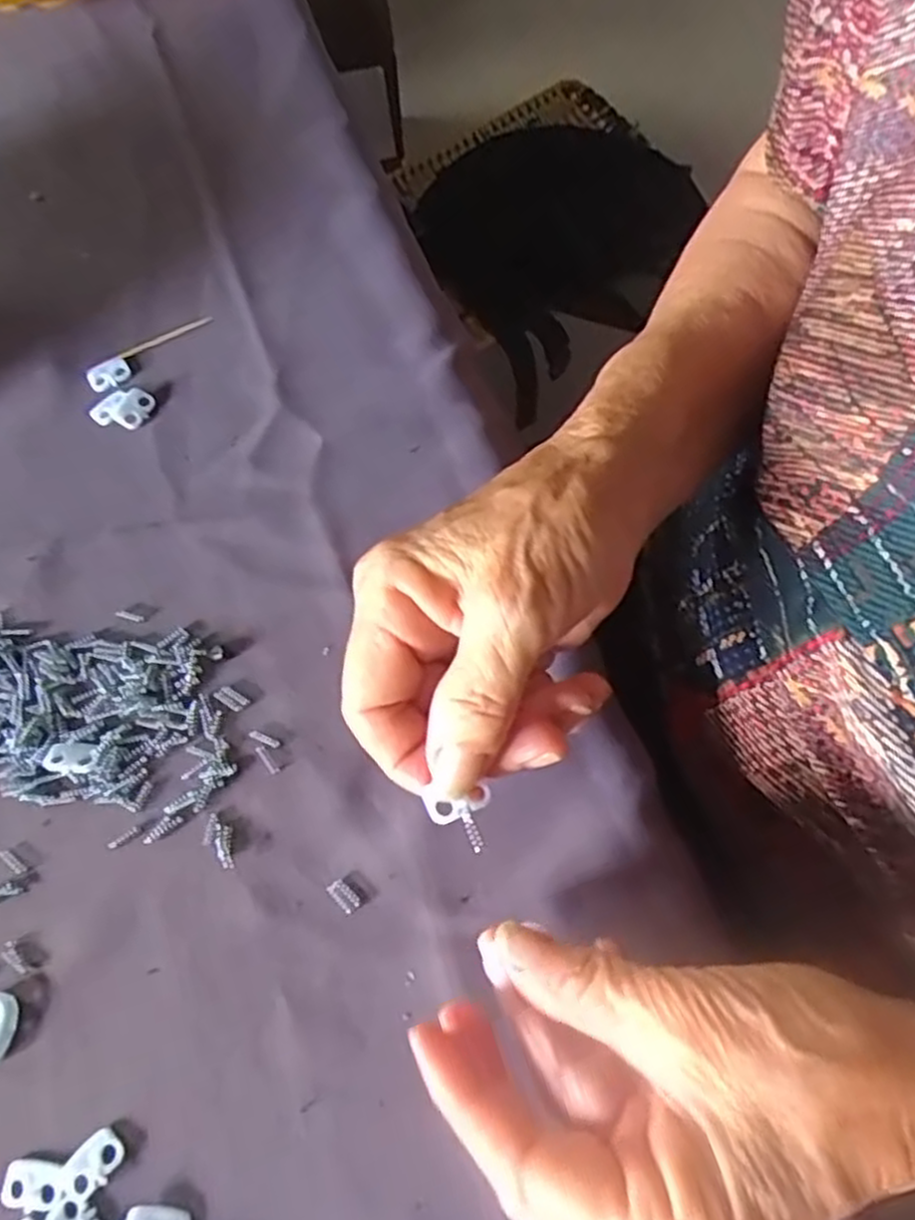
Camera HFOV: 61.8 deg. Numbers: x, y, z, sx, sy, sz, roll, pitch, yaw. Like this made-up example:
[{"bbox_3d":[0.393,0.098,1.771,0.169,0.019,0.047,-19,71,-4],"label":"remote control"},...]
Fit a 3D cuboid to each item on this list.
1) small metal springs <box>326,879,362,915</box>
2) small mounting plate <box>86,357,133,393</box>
[{"bbox_3d":[-0.039,0.098,0.261,0.007,0.004,0.012,-43,72,-14],"label":"small metal springs"},{"bbox_3d":[-0.158,-0.107,0.347,0.019,0.005,0.011,-32,70,-11],"label":"small mounting plate"}]

